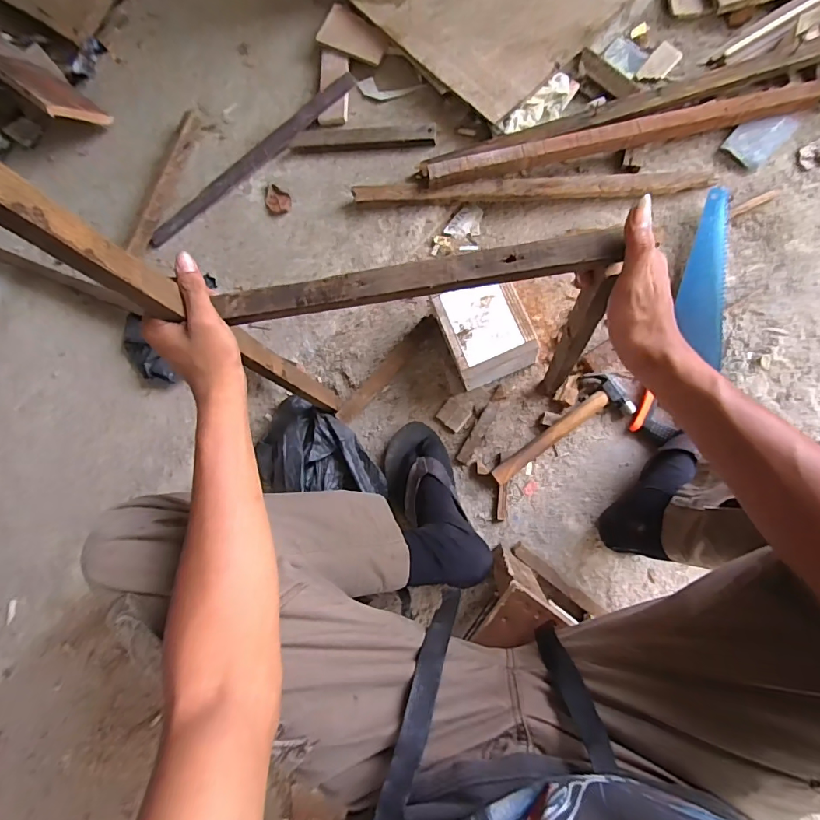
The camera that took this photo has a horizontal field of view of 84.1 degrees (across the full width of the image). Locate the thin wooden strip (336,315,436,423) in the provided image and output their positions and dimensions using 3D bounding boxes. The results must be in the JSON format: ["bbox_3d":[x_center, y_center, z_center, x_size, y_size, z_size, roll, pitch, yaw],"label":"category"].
[{"bbox_3d":[-0.040,-0.072,0.788,0.028,0.024,0.231,41,93,9],"label":"thin wooden strip"}]

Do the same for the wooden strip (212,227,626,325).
[{"bbox_3d":[-0.002,-0.109,0.378,0.327,0.014,0.030,-7,85,8],"label":"wooden strip"}]

